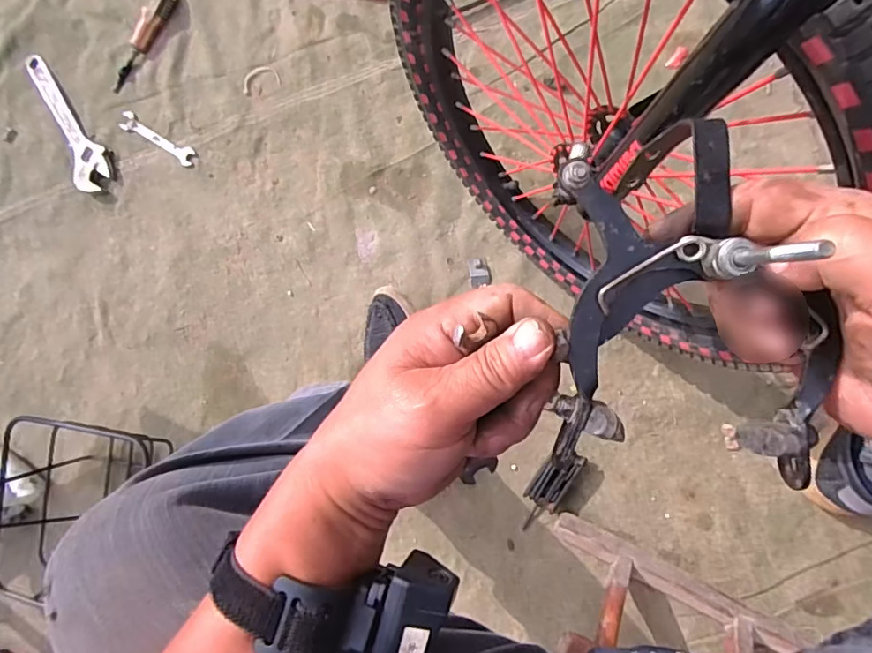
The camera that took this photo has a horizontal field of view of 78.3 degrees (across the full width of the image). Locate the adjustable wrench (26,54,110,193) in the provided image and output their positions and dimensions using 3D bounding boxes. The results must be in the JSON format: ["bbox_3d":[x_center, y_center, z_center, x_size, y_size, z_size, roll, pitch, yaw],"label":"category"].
[{"bbox_3d":[-0.591,-0.333,0.860,0.061,0.012,0.253,-27,86,8],"label":"adjustable wrench"}]

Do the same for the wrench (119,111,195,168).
[{"bbox_3d":[-0.437,-0.294,0.840,0.143,0.004,0.028,31,95,8],"label":"wrench"}]

